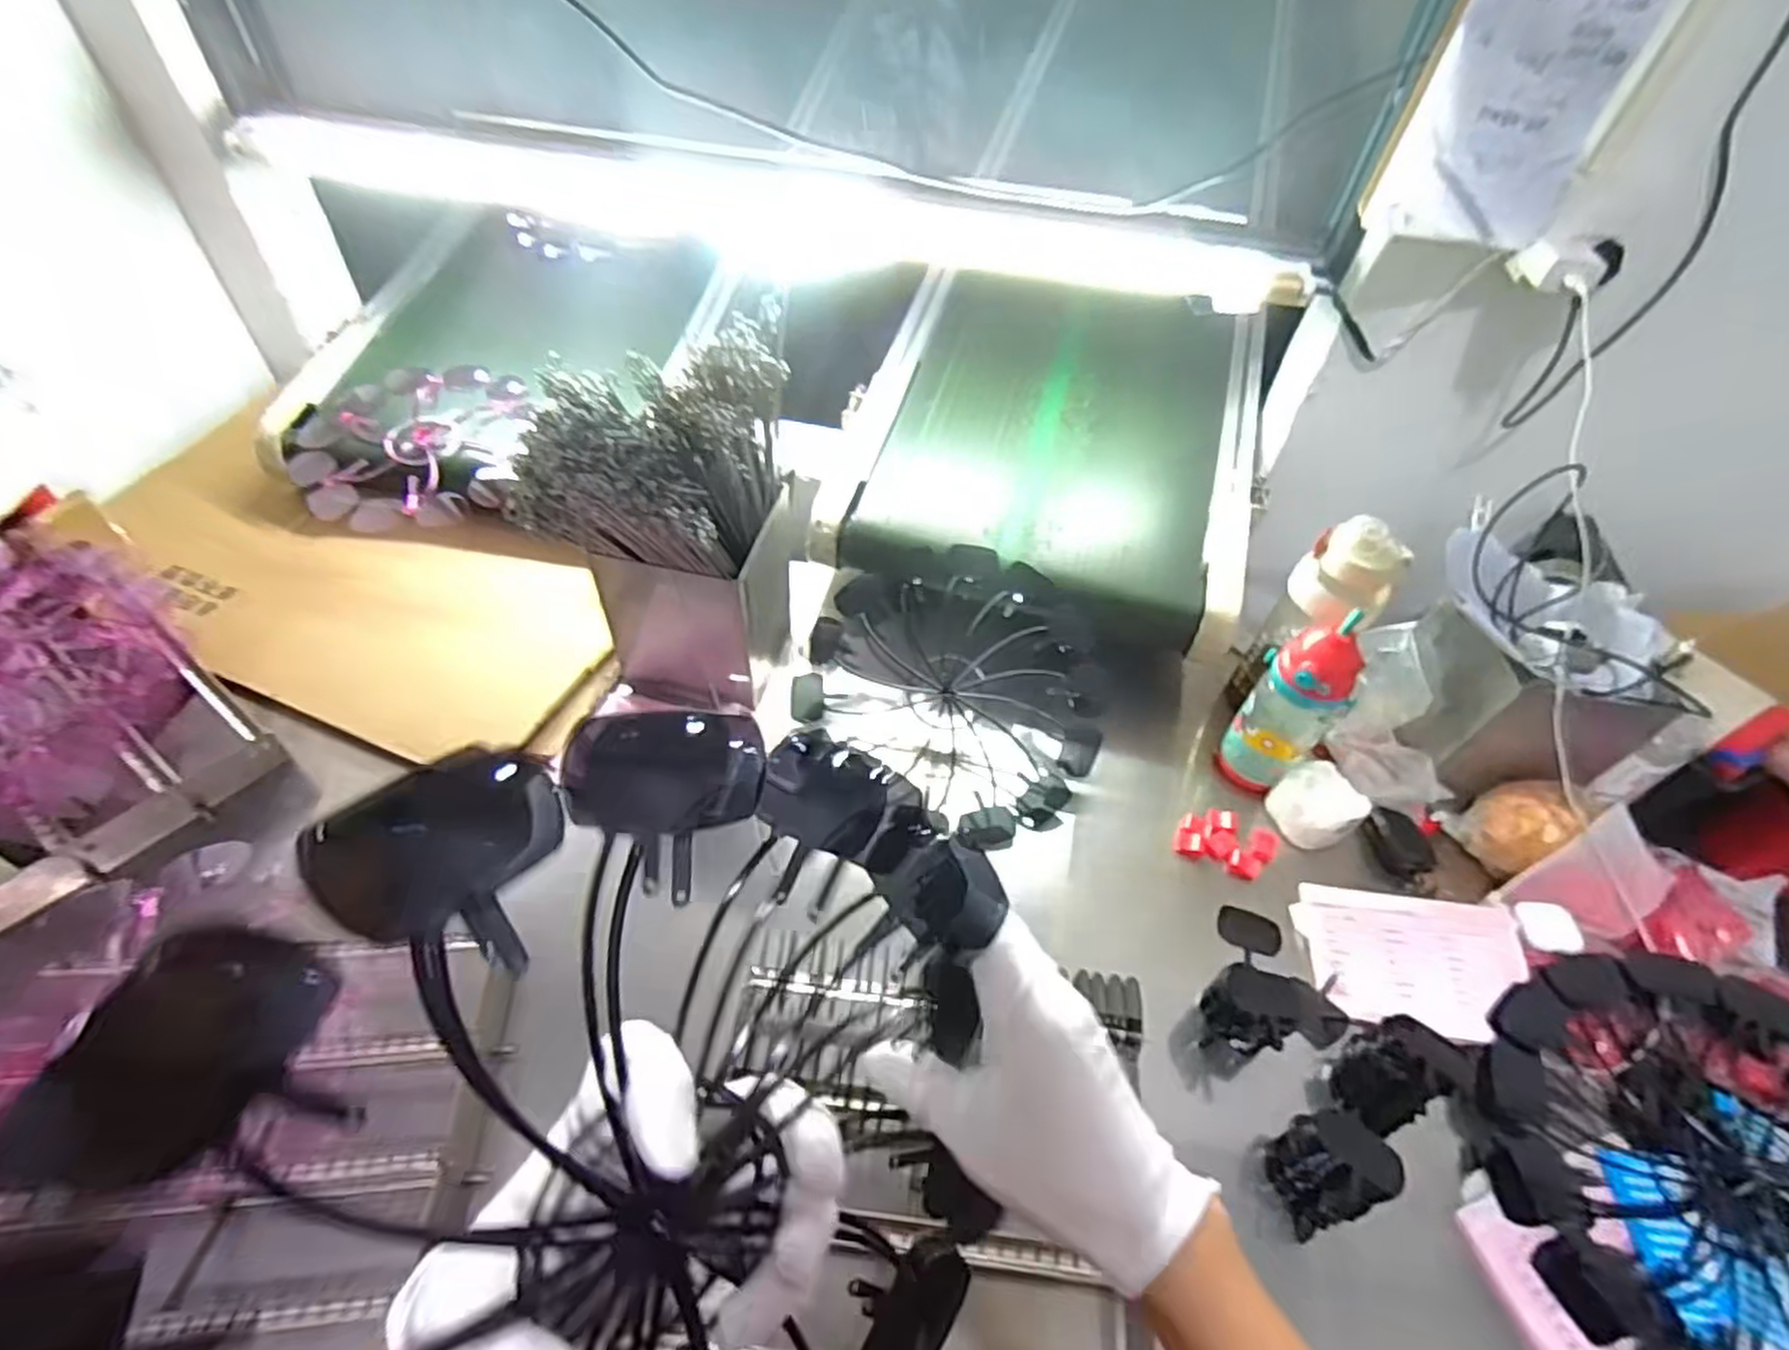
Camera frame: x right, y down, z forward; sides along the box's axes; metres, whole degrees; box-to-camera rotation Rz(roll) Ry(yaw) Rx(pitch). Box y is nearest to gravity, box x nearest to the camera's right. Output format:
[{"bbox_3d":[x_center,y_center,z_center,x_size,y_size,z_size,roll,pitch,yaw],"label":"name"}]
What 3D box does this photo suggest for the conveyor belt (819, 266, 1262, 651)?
[{"bbox_3d":[0.220,-0.282,0.974,0.439,0.136,0.537,16,64,7],"label":"conveyor belt"}]

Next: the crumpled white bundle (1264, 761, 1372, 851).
[{"bbox_3d":[0.433,0.131,0.787,0.081,0.047,0.075,3,49,-3],"label":"crumpled white bundle"}]

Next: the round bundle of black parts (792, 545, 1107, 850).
[{"bbox_3d":[0.069,0.004,0.838,0.315,0.139,0.255,35,55,23],"label":"round bundle of black parts"}]

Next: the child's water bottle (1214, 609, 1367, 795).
[{"bbox_3d":[0.395,0.032,0.776,0.066,0.203,0.082,-9,51,-12],"label":"child's water bottle"}]

